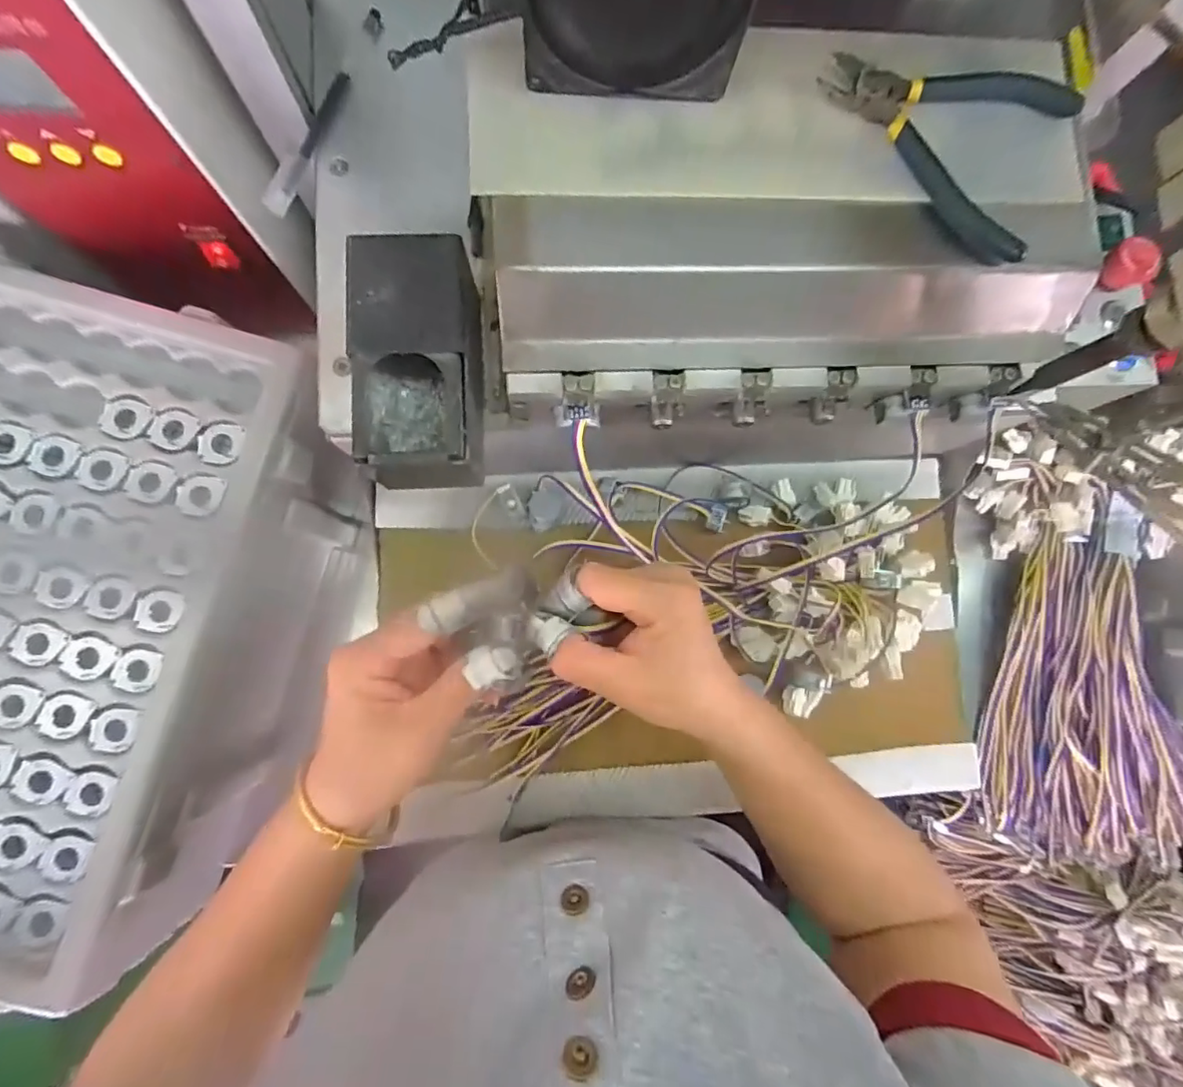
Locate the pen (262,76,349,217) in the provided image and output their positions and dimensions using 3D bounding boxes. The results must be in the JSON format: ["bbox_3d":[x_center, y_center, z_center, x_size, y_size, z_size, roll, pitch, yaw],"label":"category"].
[{"bbox_3d":[-0.167,-0.236,0.332,0.013,0.009,0.094,23,83,-2],"label":"pen"}]

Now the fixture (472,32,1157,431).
[{"bbox_3d":[0.094,-0.145,0.280,0.294,0.060,0.173,-3,85,-5],"label":"fixture"}]

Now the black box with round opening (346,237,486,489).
[{"bbox_3d":[-0.085,-0.083,0.290,0.061,0.061,0.116,-1,85,-5],"label":"black box with round opening"}]

